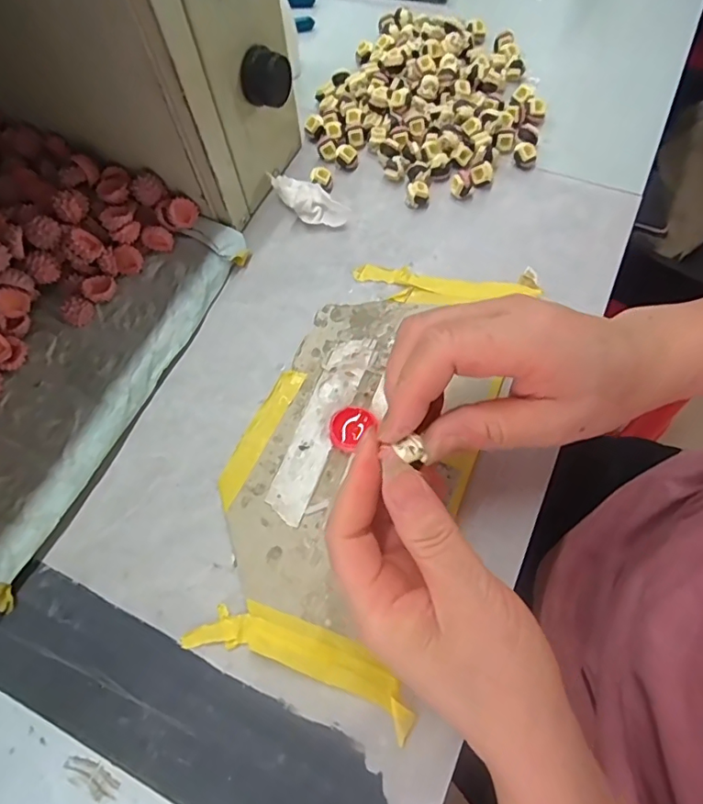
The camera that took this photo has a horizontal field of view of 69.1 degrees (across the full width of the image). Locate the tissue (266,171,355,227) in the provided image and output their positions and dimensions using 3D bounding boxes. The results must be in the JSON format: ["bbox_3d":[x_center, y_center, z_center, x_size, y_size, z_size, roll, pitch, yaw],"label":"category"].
[{"bbox_3d":[-0.034,-0.143,0.364,0.064,0.016,0.022,25,70,14],"label":"tissue"}]

